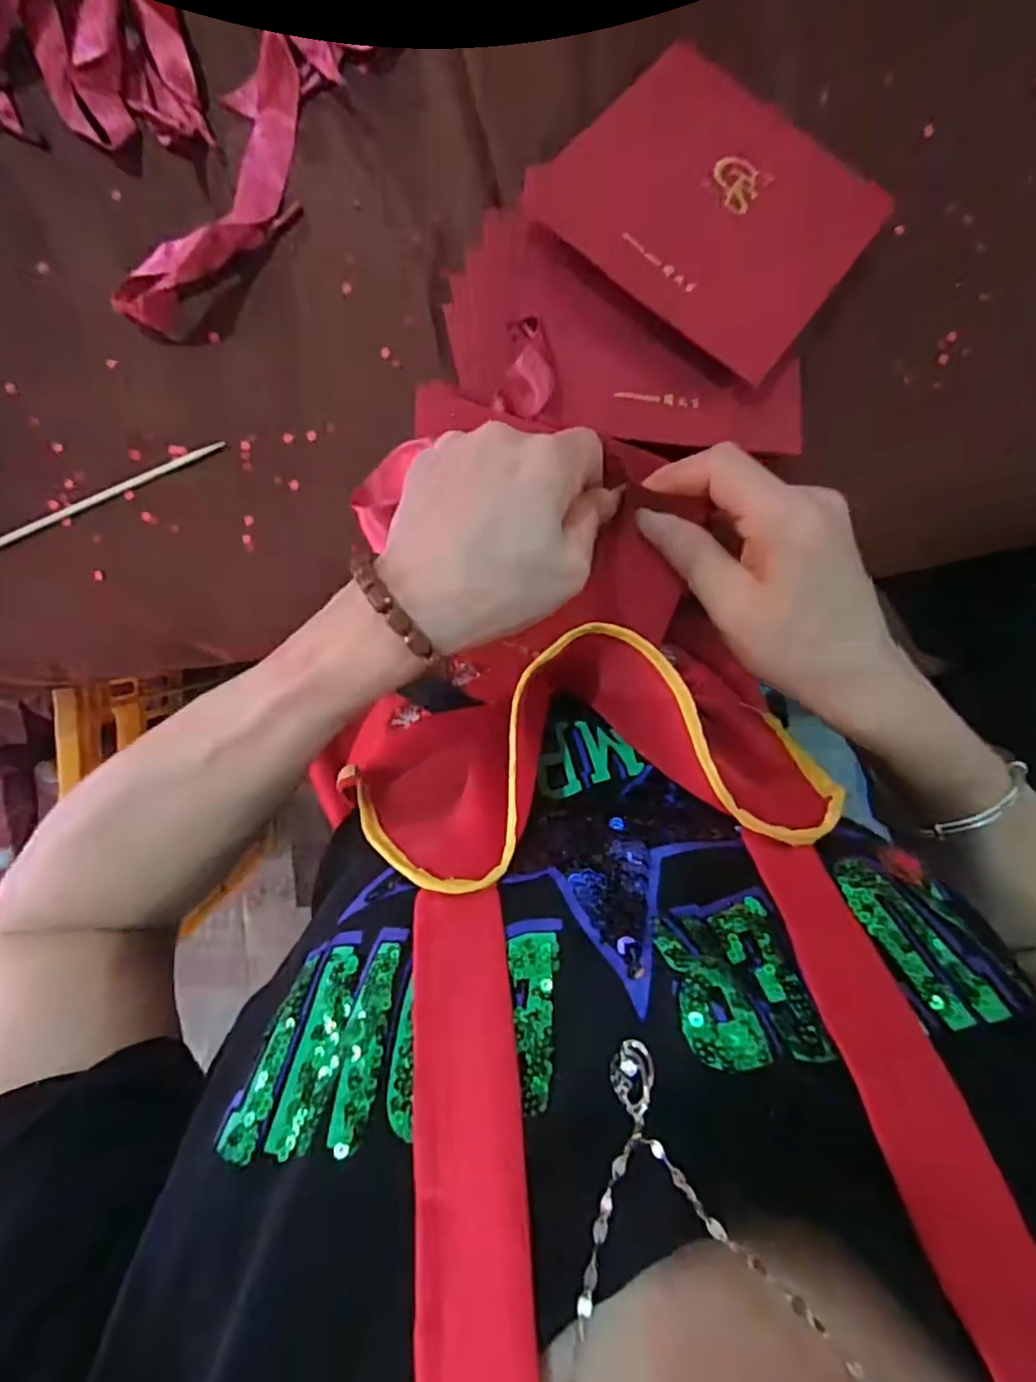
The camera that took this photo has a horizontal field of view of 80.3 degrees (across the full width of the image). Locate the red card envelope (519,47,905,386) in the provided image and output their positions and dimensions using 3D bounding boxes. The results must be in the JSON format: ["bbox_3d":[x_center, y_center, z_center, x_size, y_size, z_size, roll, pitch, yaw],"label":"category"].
[{"bbox_3d":[0.095,-0.235,0.296,0.140,0.006,0.137,39,77,2],"label":"red card envelope"}]

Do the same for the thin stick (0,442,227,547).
[{"bbox_3d":[-0.249,-0.095,0.333,0.189,0.008,0.008,-23,97,2],"label":"thin stick"}]

